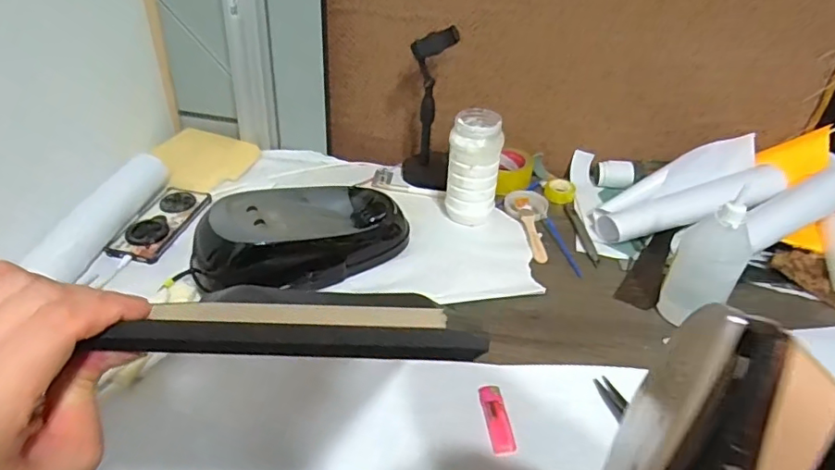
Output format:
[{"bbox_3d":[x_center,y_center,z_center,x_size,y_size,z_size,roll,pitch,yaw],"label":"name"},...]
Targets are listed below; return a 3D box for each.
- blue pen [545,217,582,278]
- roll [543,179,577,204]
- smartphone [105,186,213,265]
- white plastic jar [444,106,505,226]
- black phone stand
[{"bbox_3d":[0.221,0.016,0.804,0.012,0.004,0.133,-5,40,-11],"label":"blue pen"},{"bbox_3d":[0.249,-0.078,0.927,0.053,0.017,0.060,12,40,9],"label":"roll"},{"bbox_3d":[-0.386,-0.024,0.813,0.082,0.017,0.174,10,39,7],"label":"smartphone"},{"bbox_3d":[0.088,-0.102,0.823,0.075,0.164,0.072,11,40,9],"label":"white plastic jar"},{"bbox_3d":[0.021,-0.201,0.891,0.079,0.268,0.078,5,39,1],"label":"black phone stand"}]

